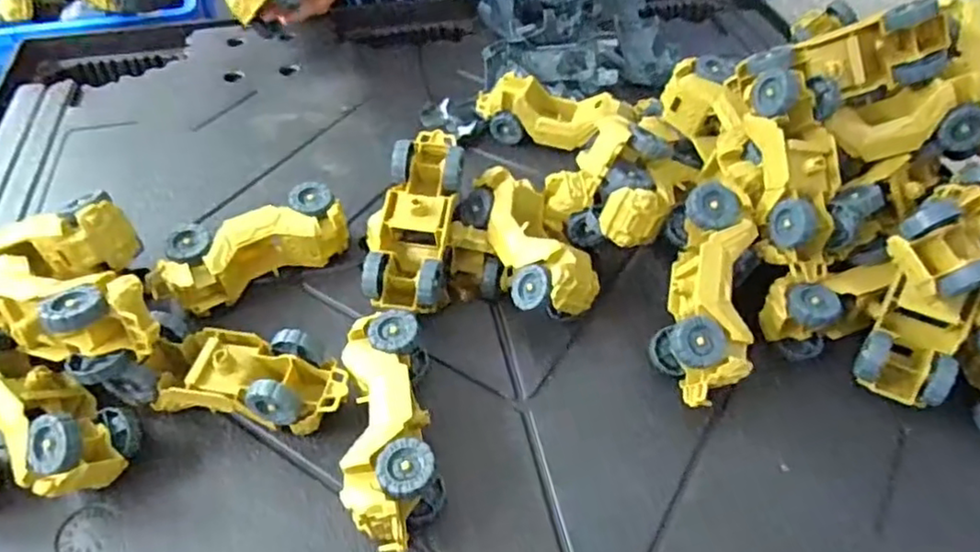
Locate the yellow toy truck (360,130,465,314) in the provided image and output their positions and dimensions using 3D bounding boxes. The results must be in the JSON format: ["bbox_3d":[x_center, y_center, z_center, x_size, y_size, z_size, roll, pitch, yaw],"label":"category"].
[{"bbox_3d":[-0.061,-0.048,0.579,0.072,0.076,0.178,6,65,5],"label":"yellow toy truck"}]

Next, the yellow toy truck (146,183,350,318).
[{"bbox_3d":[-0.212,-0.020,0.586,0.172,0.060,0.064,-25,53,-21],"label":"yellow toy truck"}]

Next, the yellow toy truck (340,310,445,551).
[{"bbox_3d":[-0.073,0.110,0.474,0.060,0.058,0.169,-7,49,-6],"label":"yellow toy truck"}]

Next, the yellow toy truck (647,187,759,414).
[{"bbox_3d":[0.179,0.017,0.530,0.074,0.065,0.170,8,75,7],"label":"yellow toy truck"}]

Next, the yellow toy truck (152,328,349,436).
[{"bbox_3d":[-0.183,0.081,0.493,0.147,0.061,0.063,8,49,8],"label":"yellow toy truck"}]

